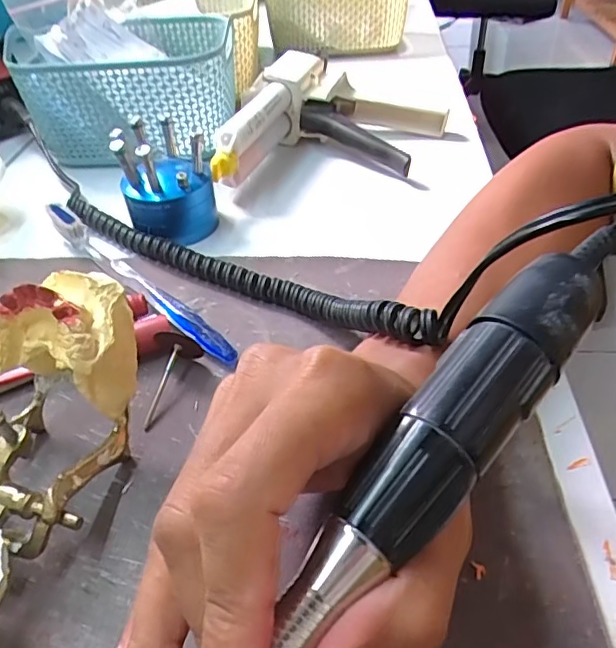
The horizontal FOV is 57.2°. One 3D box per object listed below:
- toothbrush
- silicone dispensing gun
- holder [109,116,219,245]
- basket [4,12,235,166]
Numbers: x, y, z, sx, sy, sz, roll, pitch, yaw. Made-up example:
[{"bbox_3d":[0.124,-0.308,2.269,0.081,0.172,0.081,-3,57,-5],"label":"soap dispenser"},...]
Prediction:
[{"bbox_3d":[-0.103,-0.027,0.328,0.181,0.022,0.011,33,53,32],"label":"toothbrush"},{"bbox_3d":[0.018,-0.149,0.435,0.154,0.060,0.164,10,44,13],"label":"silicone dispensing gun"},{"bbox_3d":[-0.093,-0.098,0.370,0.058,0.067,0.058,-13,43,-12],"label":"holder"},{"bbox_3d":[-0.145,-0.191,0.468,0.159,0.084,0.120,-8,42,-6],"label":"basket"}]

